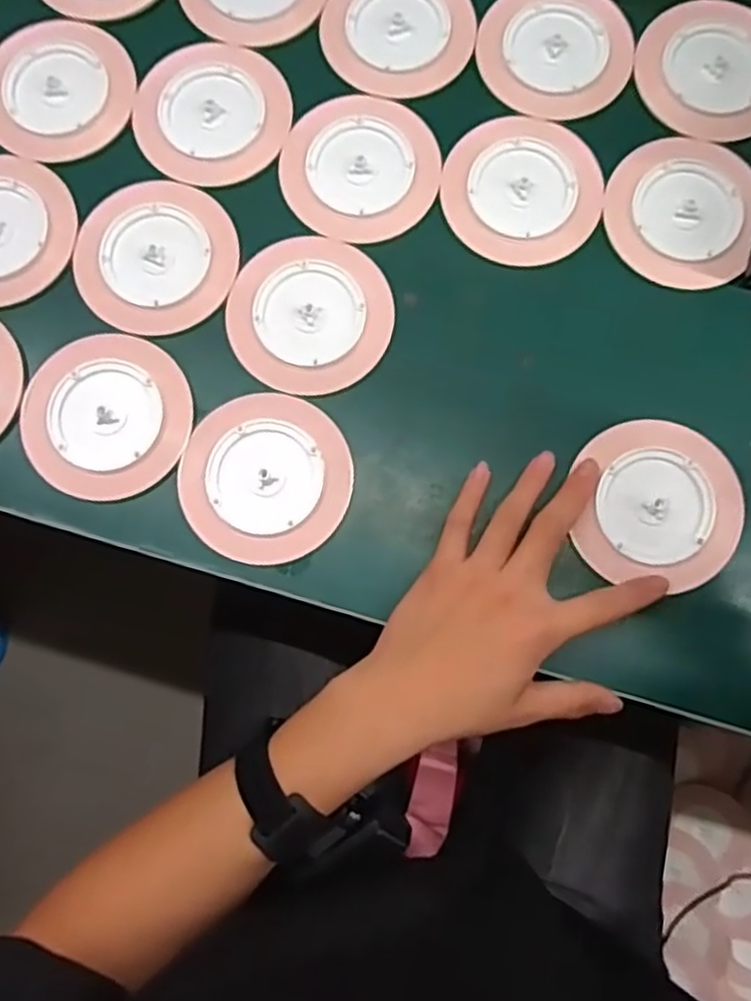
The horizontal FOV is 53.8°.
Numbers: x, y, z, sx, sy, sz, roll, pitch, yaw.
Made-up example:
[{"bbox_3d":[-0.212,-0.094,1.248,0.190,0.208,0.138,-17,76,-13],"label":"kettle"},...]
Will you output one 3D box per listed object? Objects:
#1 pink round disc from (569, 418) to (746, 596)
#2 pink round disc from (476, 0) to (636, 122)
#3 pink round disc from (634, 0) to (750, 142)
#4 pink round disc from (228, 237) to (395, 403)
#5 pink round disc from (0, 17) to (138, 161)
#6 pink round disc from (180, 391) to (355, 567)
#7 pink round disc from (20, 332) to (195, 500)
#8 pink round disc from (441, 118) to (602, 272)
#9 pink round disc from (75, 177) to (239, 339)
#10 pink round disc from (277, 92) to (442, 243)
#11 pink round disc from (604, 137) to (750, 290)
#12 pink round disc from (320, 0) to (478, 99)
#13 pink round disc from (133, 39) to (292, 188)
[{"bbox_3d":[0.166,0.001,0.432,0.092,0.008,0.093,0,80,1],"label":"pink round disc"},{"bbox_3d":[0.118,-0.296,0.483,0.098,0.004,0.101,0,80,1],"label":"pink round disc"},{"bbox_3d":[0.218,-0.280,0.478,0.093,0.005,0.098,0,80,1],"label":"pink round disc"},{"bbox_3d":[-0.040,-0.116,0.455,0.096,0.004,0.101,0,80,1],"label":"pink round disc"},{"bbox_3d":[-0.211,-0.272,0.485,0.098,0.004,0.098,0,80,1],"label":"pink round disc"},{"bbox_3d":[-0.065,-0.014,0.438,0.099,0.005,0.097,0,80,1],"label":"pink round disc"},{"bbox_3d":[-0.162,-0.053,0.445,0.096,0.005,0.102,0,80,1],"label":"pink round disc"},{"bbox_3d":[0.093,-0.197,0.468,0.097,0.004,0.096,0,80,1],"label":"pink round disc"},{"bbox_3d":[-0.138,-0.154,0.463,0.095,0.004,0.102,0,80,1],"label":"pink round disc"},{"bbox_3d":[-0.011,-0.214,0.472,0.095,0.004,0.102,0,80,1],"label":"pink round disc"},{"bbox_3d":[0.192,-0.181,0.462,0.091,0.004,0.097,0,80,1],"label":"pink round disc"},{"bbox_3d":[0.013,-0.314,0.488,0.094,0.005,0.099,-44,82,-6],"label":"pink round disc"},{"bbox_3d":[-0.107,-0.253,0.480,0.097,0.004,0.102,0,80,1],"label":"pink round disc"}]

